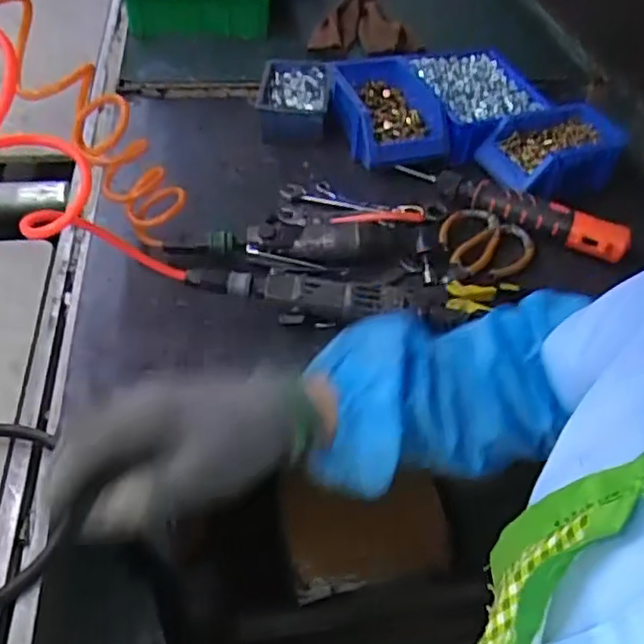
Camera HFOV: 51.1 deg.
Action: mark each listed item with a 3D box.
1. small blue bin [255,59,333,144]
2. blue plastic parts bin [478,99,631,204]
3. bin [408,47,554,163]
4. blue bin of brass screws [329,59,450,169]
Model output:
[{"bbox_3d":[-0.039,-0.308,0.934,0.097,0.060,0.133,2,44,-3],"label":"small blue bin"},{"bbox_3d":[0.281,-0.214,0.844,0.153,0.066,0.119,-15,47,-20],"label":"blue plastic parts bin"},{"bbox_3d":[0.210,-0.304,0.916,0.145,0.065,0.196,-9,45,-14],"label":"bin"},{"bbox_3d":[0.084,-0.281,0.888,0.132,0.063,0.188,-4,44,-9],"label":"blue bin of brass screws"}]

